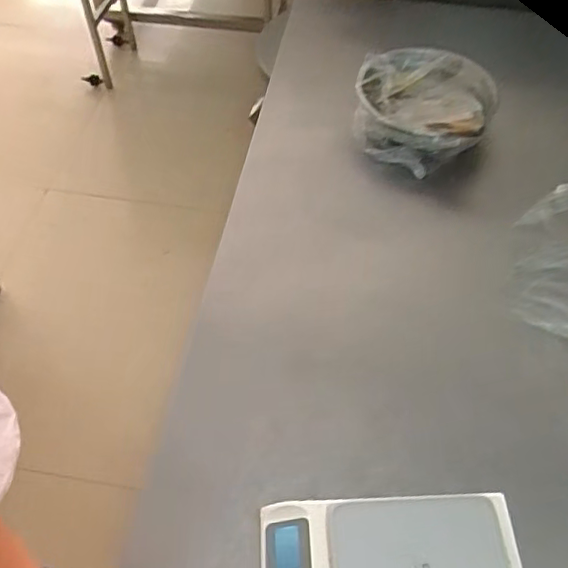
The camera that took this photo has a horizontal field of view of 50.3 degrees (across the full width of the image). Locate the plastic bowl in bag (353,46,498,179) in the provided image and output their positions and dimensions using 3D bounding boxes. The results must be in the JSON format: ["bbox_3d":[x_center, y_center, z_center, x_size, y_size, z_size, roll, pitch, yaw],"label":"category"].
[{"bbox_3d":[0.166,-0.218,0.730,0.155,0.077,0.170,-1,54,1],"label":"plastic bowl in bag"}]

